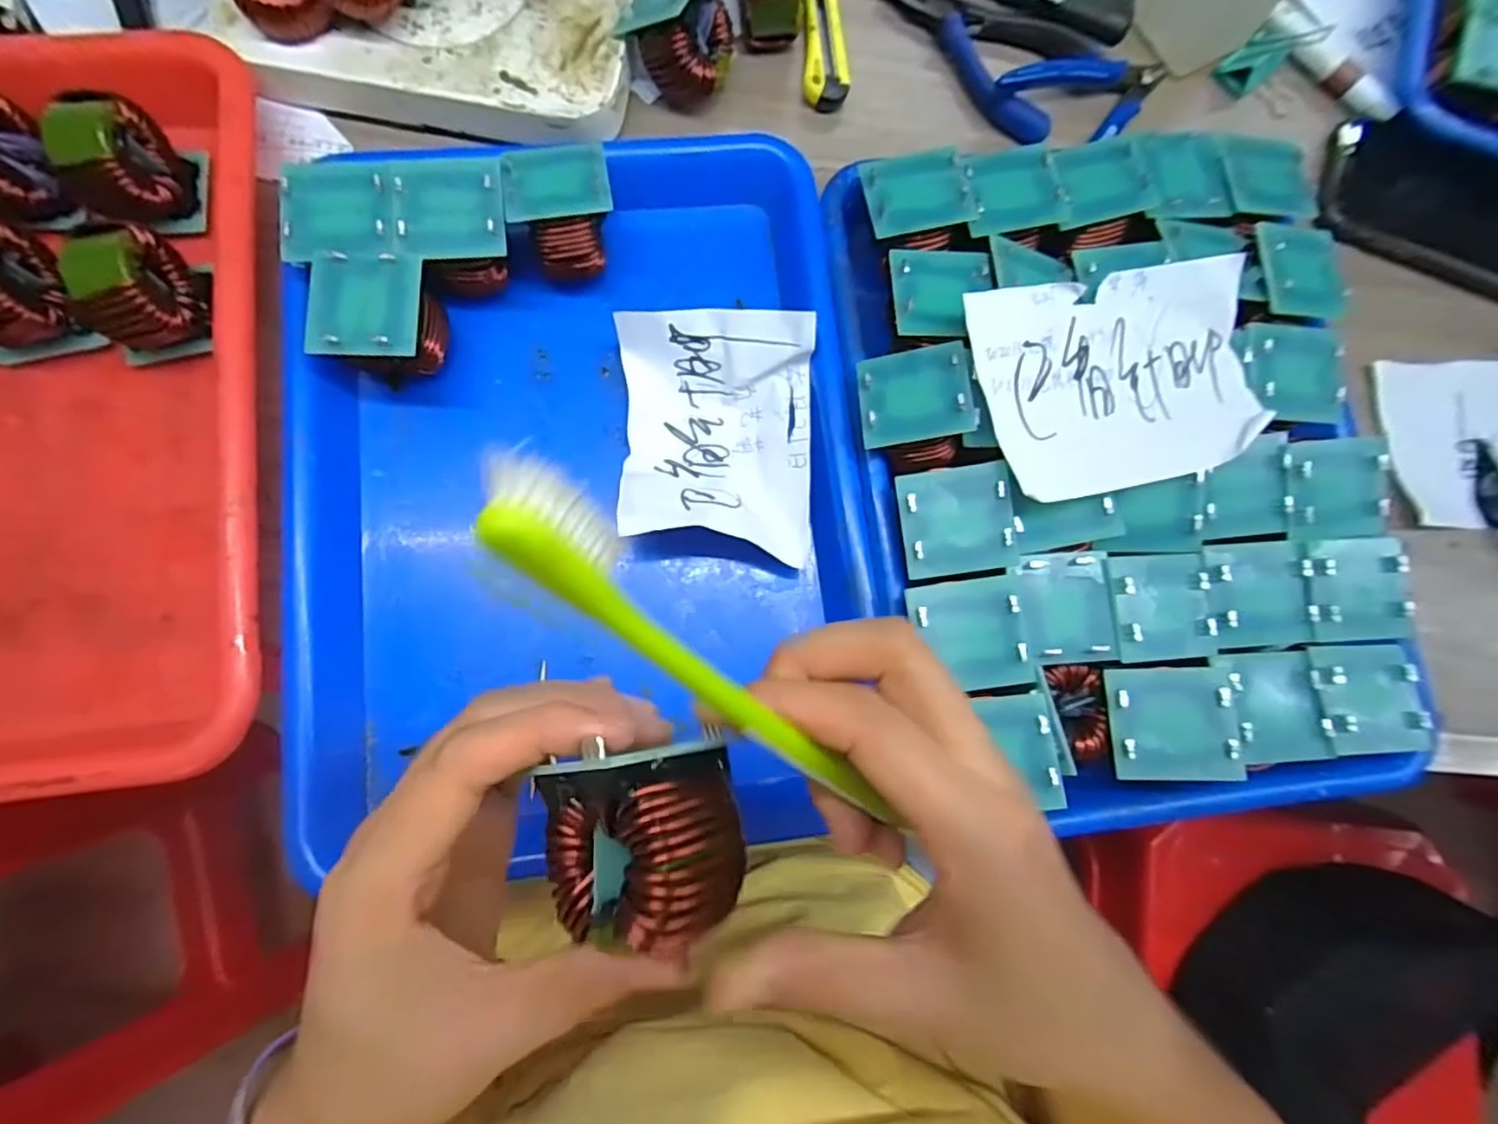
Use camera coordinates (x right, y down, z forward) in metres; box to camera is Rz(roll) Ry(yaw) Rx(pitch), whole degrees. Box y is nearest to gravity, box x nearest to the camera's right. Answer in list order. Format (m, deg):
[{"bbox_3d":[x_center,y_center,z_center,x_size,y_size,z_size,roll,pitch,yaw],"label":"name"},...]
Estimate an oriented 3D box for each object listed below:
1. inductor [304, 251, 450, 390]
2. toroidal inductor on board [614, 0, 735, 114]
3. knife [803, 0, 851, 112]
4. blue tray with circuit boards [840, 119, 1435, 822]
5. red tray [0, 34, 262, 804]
[{"bbox_3d":[-0.166,-0.107,0.298,0.049,0.047,0.051,2,81,-4],"label":"inductor"},{"bbox_3d":[-0.031,-0.268,0.330,0.048,0.051,0.044,14,69,44],"label":"toroidal inductor on board"},{"bbox_3d":[0.043,-0.308,0.363,0.025,0.011,0.112,1,81,-4],"label":"knife"},{"bbox_3d":[0.172,-0.050,0.307,0.240,0.071,0.300,-4,81,-4],"label":"blue tray with circuit boards"},{"bbox_3d":[-0.339,-0.069,0.278,0.244,0.053,0.331,-7,81,-5],"label":"red tray"}]

